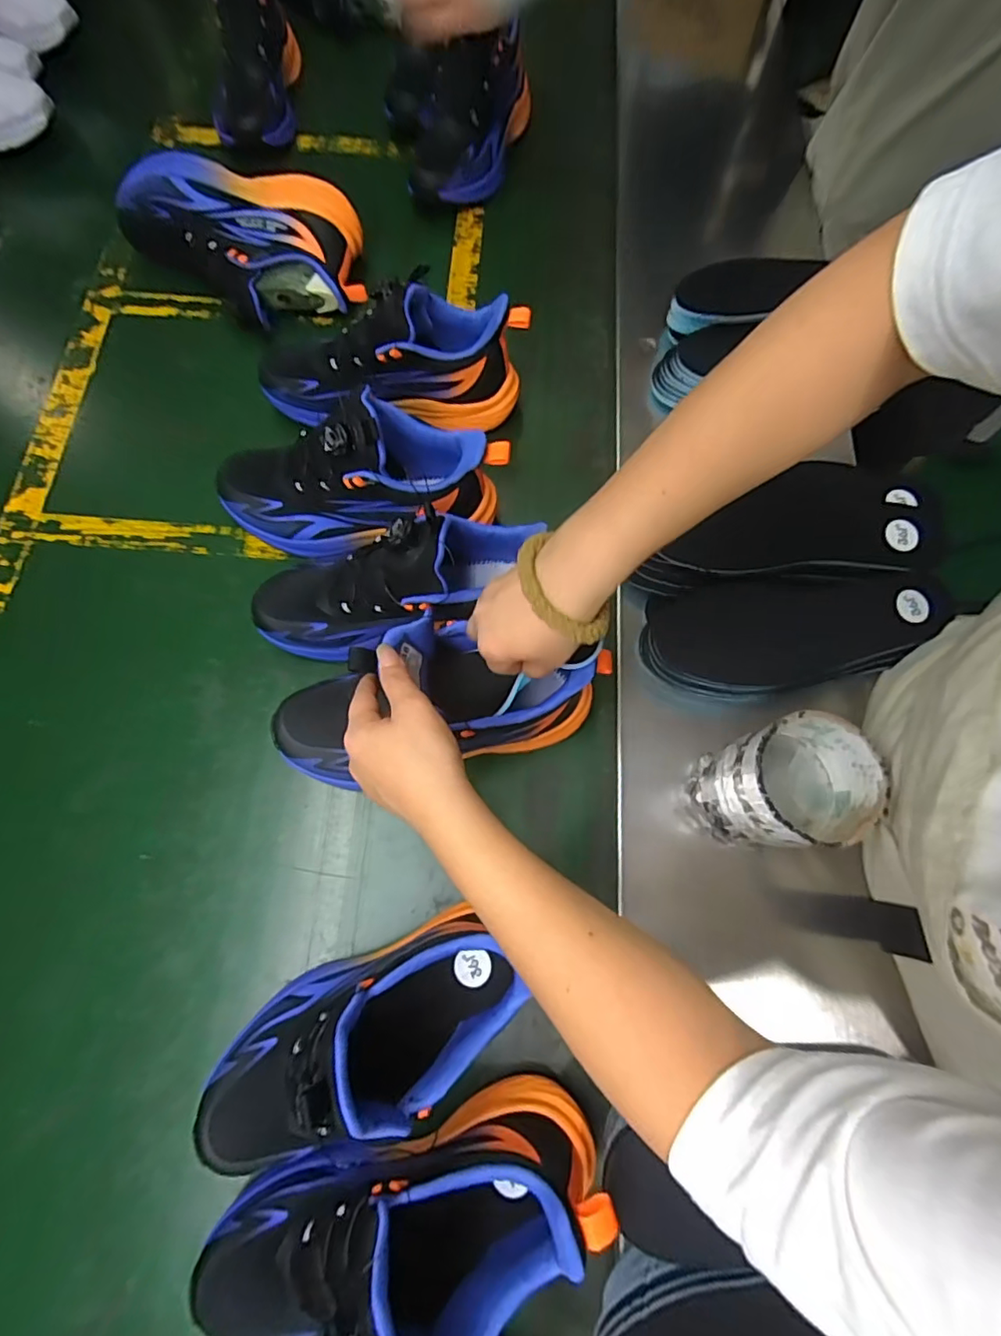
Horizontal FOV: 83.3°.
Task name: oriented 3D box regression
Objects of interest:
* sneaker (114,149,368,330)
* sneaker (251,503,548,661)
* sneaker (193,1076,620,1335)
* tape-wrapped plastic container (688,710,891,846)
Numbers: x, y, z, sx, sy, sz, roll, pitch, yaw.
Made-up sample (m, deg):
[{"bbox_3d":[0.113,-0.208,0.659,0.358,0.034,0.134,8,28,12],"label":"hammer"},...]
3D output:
[{"bbox_3d":[-0.281,-0.450,0.606,0.251,0.109,0.101,1,73,1],"label":"sneaker"},{"bbox_3d":[-0.085,-0.066,0.469,0.252,0.123,0.089,-17,72,11],"label":"sneaker"},{"bbox_3d":[-0.062,0.336,0.330,0.252,0.153,0.089,-17,73,-4],"label":"sneaker"},{"bbox_3d":[0.198,0.084,0.398,0.084,0.110,0.076,-12,73,-3],"label":"tape-wrapped plastic container"}]

